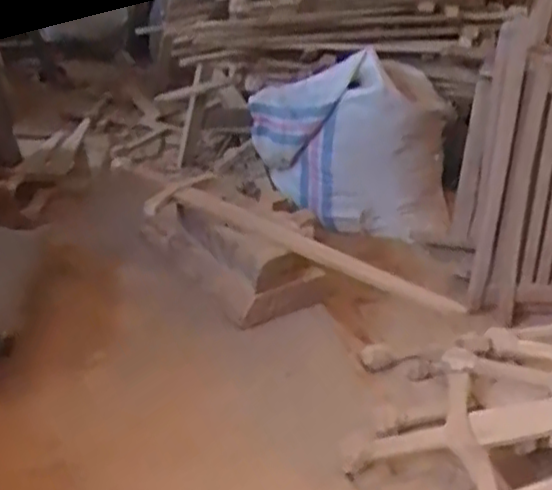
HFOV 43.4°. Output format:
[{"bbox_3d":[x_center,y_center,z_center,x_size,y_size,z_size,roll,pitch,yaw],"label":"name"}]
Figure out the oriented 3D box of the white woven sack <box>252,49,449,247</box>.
[{"bbox_3d":[0.202,-0.245,1.823,0.548,0.449,0.184,8,29,5],"label":"white woven sack"}]

